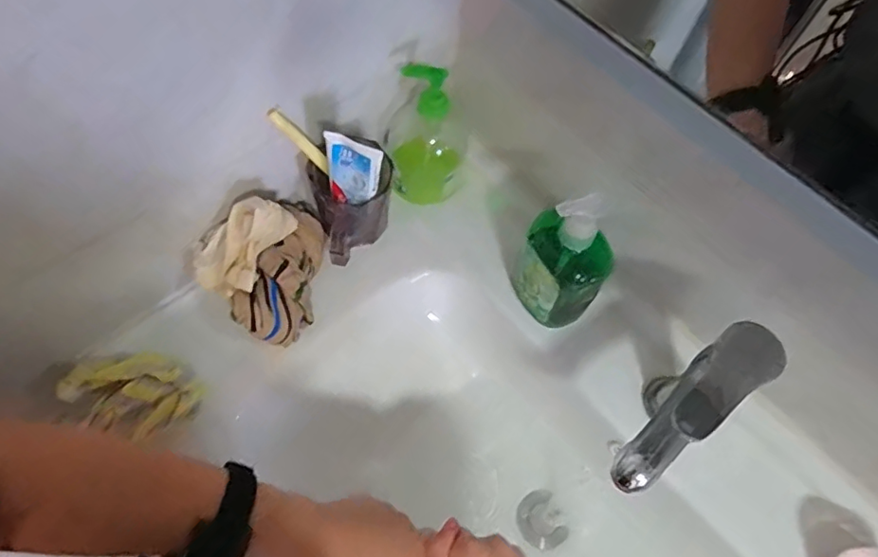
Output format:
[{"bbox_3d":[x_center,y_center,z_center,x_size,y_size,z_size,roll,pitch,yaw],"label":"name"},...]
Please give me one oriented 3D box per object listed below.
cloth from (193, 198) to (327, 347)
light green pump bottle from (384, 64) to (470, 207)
[{"bbox_3d":[-0.154,-0.019,0.532,0.109,0.094,0.126,41,68,16],"label":"cloth"},{"bbox_3d":[-0.010,-0.152,0.577,0.089,0.152,0.076,2,63,-2],"label":"light green pump bottle"}]

